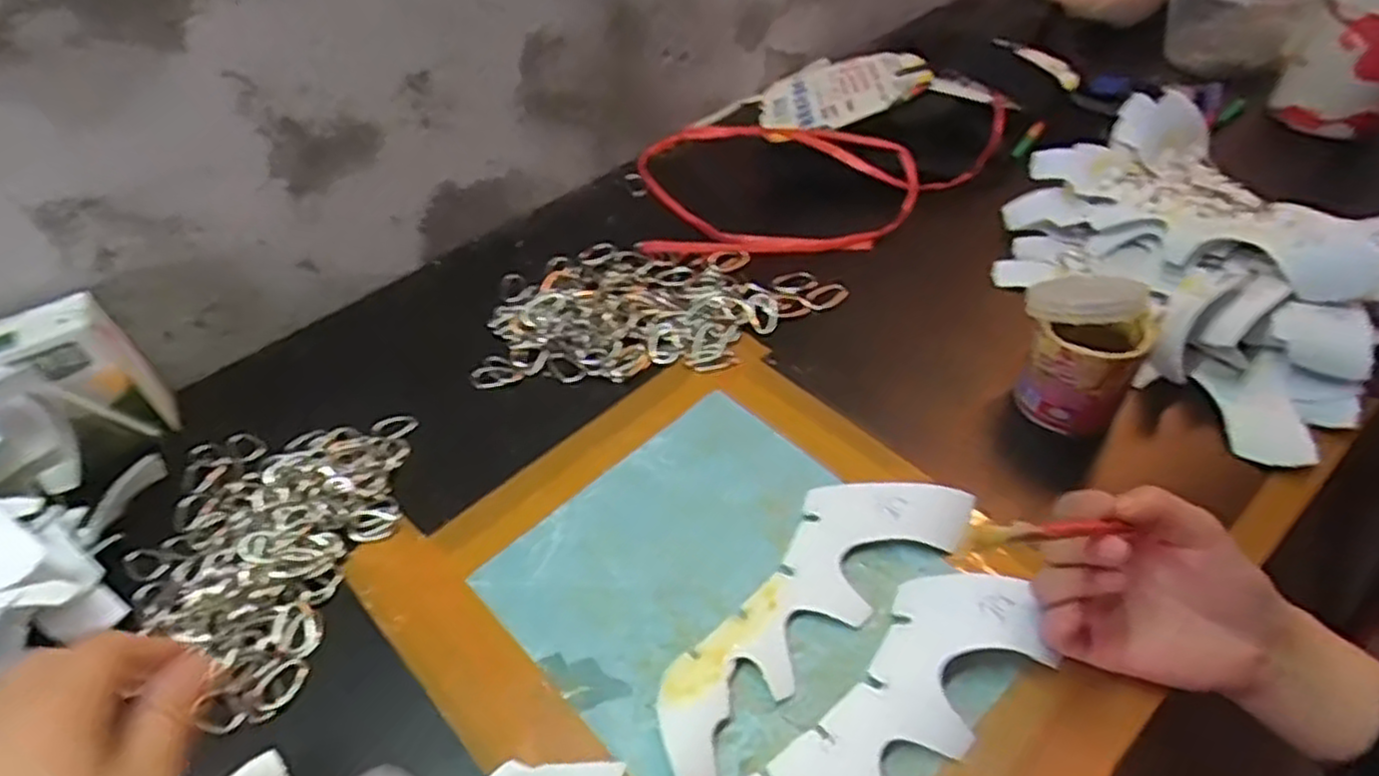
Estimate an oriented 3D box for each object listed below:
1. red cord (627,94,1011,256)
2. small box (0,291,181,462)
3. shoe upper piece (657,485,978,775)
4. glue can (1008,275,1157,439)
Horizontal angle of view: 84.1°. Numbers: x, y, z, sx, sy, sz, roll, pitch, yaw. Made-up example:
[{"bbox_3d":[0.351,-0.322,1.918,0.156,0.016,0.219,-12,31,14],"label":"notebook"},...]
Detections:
[{"bbox_3d":[0.115,-0.196,0.696,0.342,0.041,0.217,-2,51,10],"label":"red cord"},{"bbox_3d":[-0.404,-0.004,0.511,0.071,0.106,0.049,-35,53,-24],"label":"small box"},{"bbox_3d":[0.062,0.116,0.417,0.215,0.018,0.071,-37,55,-26],"label":"shoe upper piece"},{"bbox_3d":[0.242,-0.021,0.480,0.073,0.095,0.063,29,56,28],"label":"glue can"}]

